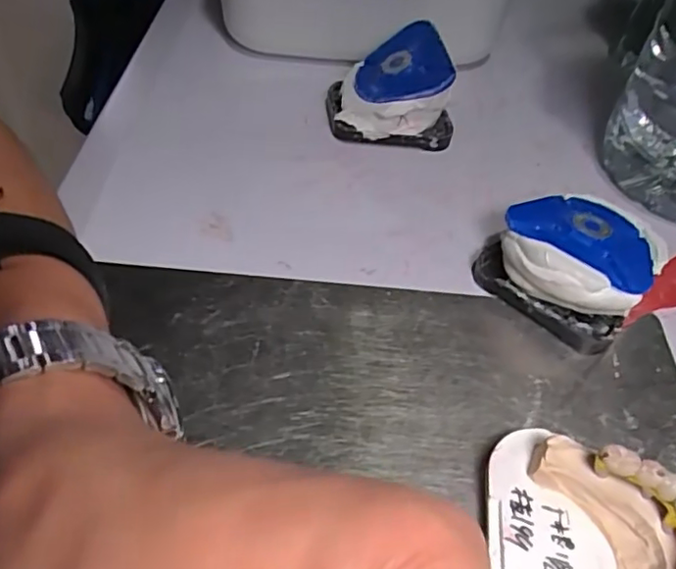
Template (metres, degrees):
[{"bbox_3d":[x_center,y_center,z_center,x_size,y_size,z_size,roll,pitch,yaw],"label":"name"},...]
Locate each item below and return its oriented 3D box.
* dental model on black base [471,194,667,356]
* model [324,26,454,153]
[{"bbox_3d":[0.107,-0.014,0.269,0.066,0.034,0.069,35,55,23],"label":"dental model on black base"},{"bbox_3d":[0.030,-0.114,0.342,0.067,0.048,0.061,2,49,-2],"label":"model"}]

